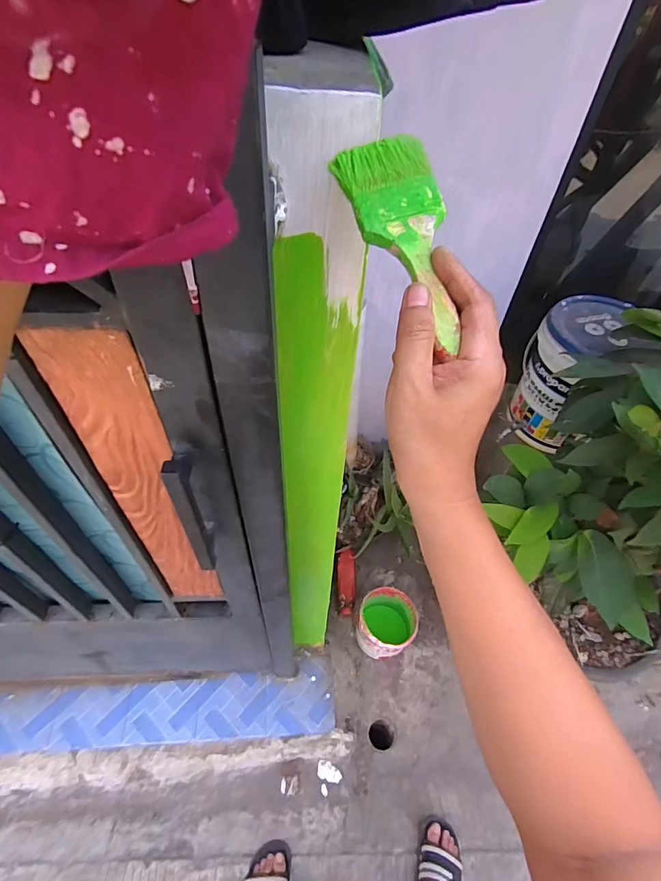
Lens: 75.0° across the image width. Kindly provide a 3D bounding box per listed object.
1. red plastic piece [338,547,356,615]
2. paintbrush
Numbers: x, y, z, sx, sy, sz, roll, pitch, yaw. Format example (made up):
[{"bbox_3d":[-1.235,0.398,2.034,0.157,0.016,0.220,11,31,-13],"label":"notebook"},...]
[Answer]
[{"bbox_3d":[0.058,0.480,1.457,0.061,0.039,0.214,2,87,-2],"label":"red plastic piece"},{"bbox_3d":[0.052,-0.133,0.283,0.058,0.017,0.171,-11,72,-13],"label":"paintbrush"}]

